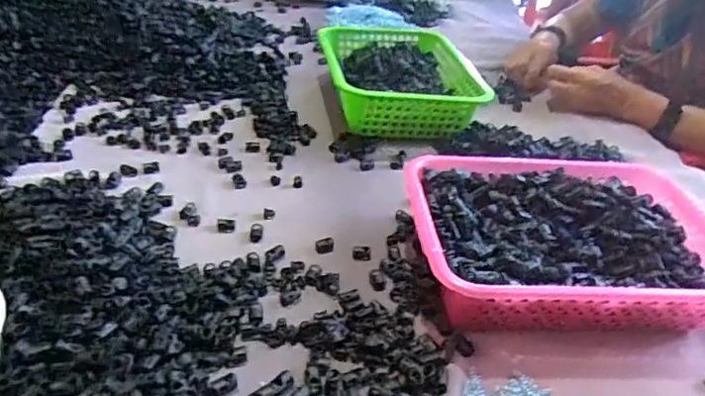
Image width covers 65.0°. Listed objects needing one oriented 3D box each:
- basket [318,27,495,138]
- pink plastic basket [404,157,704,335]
[{"bbox_3d":[0.071,-0.196,0.879,0.225,0.084,0.301,0,36,-7],"label":"basket"},{"bbox_3d":[0.210,0.042,0.570,0.310,0.072,0.218,0,36,-8],"label":"pink plastic basket"}]

